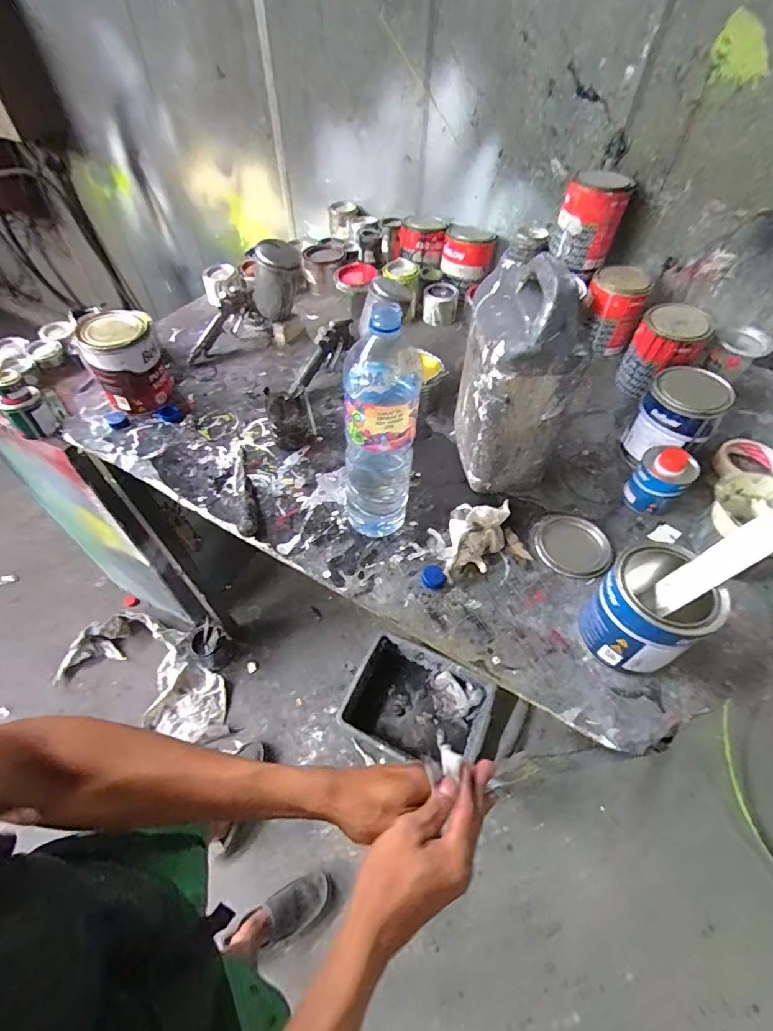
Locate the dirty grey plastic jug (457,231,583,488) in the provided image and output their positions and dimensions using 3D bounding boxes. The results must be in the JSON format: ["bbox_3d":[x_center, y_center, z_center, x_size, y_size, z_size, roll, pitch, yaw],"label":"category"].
[{"bbox_3d":[0.172,-0.197,0.611,0.115,0.291,0.172,-7,54,-6],"label":"dirty grey plastic jug"}]

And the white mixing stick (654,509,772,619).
[{"bbox_3d":[0.347,0.052,0.471,0.007,0.147,0.037,16,38,-39],"label":"white mixing stick"}]

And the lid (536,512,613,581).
[{"bbox_3d":[0.267,0.043,0.646,0.096,0.018,0.104,-2,50,2],"label":"lid"}]

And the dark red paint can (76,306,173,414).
[{"bbox_3d":[-0.434,-0.258,0.756,0.110,0.142,0.117,-27,58,-20],"label":"dark red paint can"}]

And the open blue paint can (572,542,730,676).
[{"bbox_3d":[0.296,0.112,0.511,0.103,0.122,0.104,1,53,-1],"label":"open blue paint can"}]

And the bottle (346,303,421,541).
[{"bbox_3d":[-0.011,-0.100,0.551,0.086,0.303,0.096,-5,54,-5],"label":"bottle"}]

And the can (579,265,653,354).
[{"bbox_3d":[0.440,-0.402,0.884,0.107,0.133,0.096,23,56,15],"label":"can"}]

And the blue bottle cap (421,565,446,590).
[{"bbox_3d":[0.062,0.083,0.601,0.029,0.010,0.033,-15,55,-12],"label":"blue bottle cap"}]

